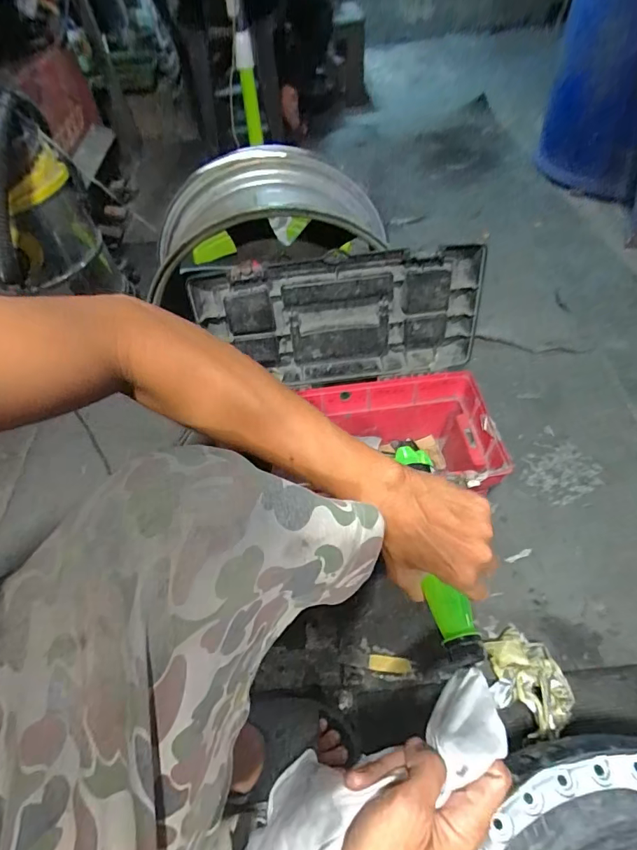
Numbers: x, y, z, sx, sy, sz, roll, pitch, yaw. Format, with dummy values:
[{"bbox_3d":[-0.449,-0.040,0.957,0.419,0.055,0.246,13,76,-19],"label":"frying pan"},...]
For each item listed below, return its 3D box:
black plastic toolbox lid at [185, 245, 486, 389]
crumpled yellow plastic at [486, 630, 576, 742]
[{"bbox_3d":[0.030,-0.162,0.693,0.429,0.201,0.065,-3,53,2],"label":"black plastic toolbox lid"},{"bbox_3d":[0.267,0.336,0.582,0.089,0.060,0.123,-14,53,-6],"label":"crumpled yellow plastic"}]

